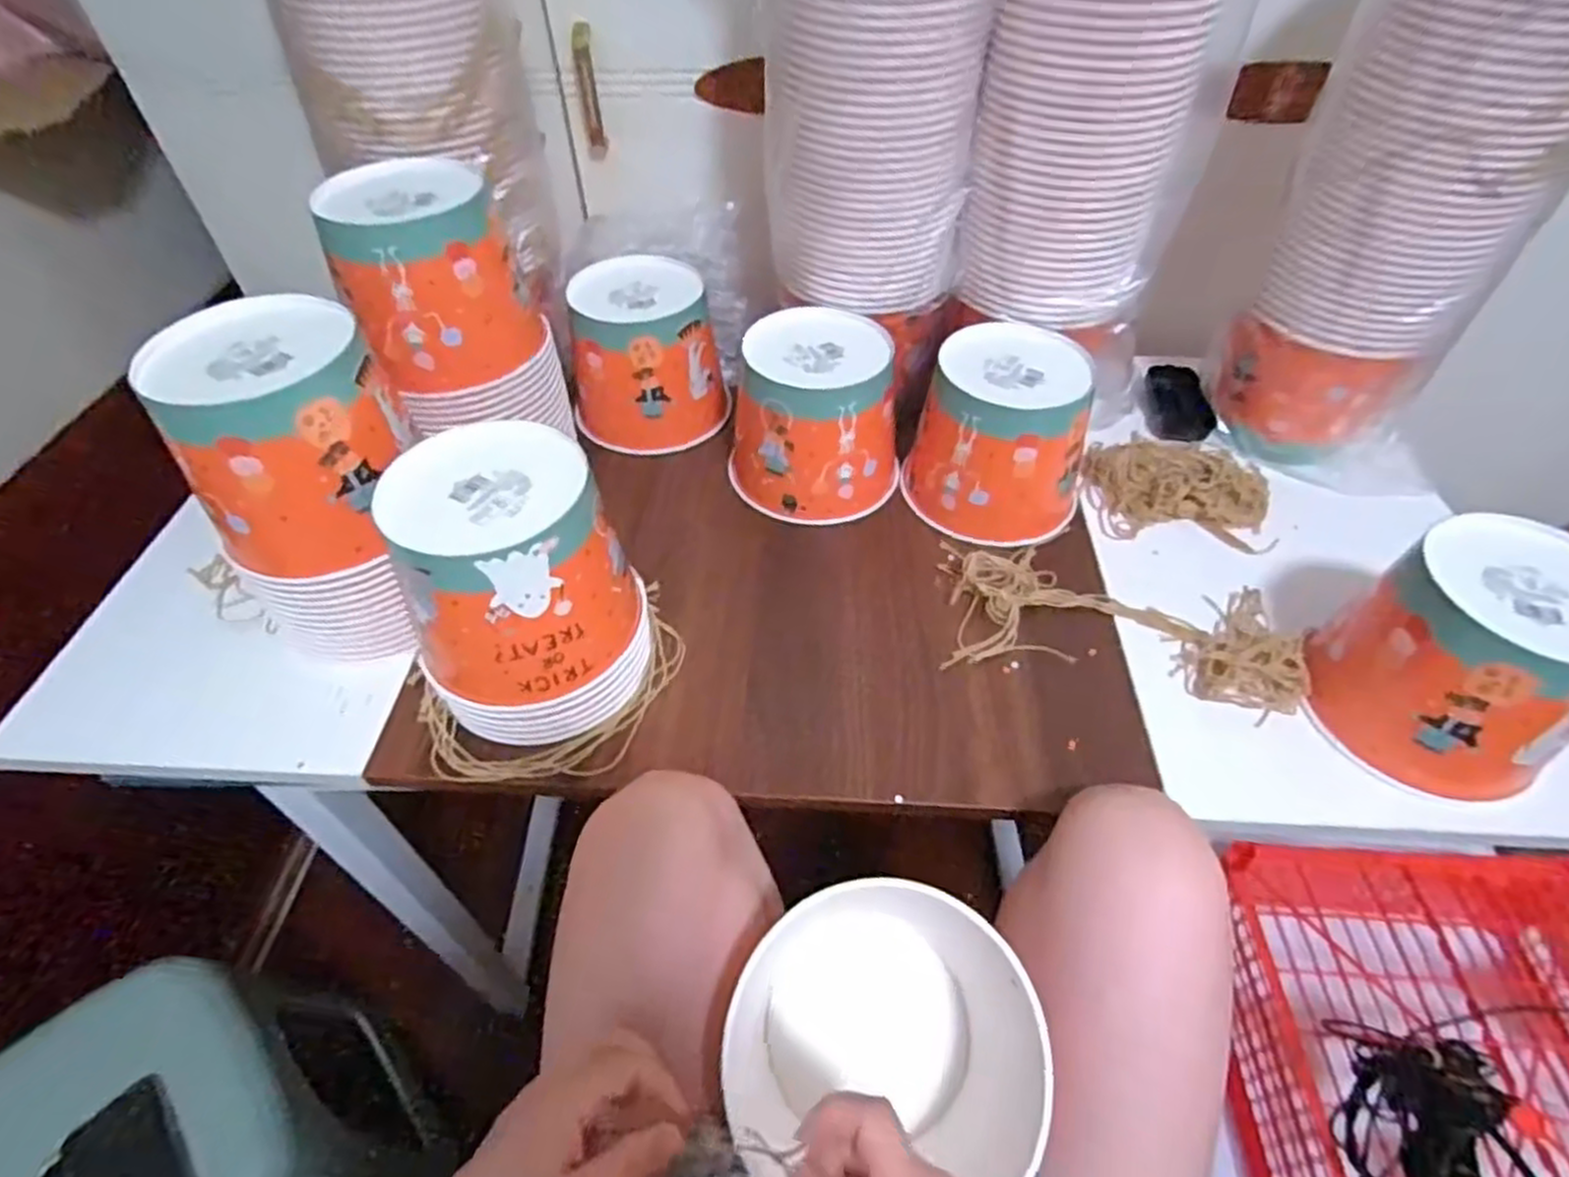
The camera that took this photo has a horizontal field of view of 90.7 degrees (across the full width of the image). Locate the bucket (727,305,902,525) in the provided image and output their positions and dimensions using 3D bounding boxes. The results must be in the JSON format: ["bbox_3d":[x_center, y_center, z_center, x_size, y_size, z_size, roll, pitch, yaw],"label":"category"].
[{"bbox_3d":[0.029,-0.153,0.694,0.152,0.133,0.134,4,49,4],"label":"bucket"}]

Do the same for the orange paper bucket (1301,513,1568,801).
[{"bbox_3d":[0.452,0.043,0.515,0.146,0.132,0.143,-27,54,-21],"label":"orange paper bucket"}]

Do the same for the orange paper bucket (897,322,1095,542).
[{"bbox_3d":[0.190,-0.131,0.673,0.143,0.126,0.134,0,49,0],"label":"orange paper bucket"}]

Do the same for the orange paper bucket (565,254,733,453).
[{"bbox_3d":[-0.135,-0.227,0.758,0.150,0.126,0.141,-7,49,-6],"label":"orange paper bucket"}]

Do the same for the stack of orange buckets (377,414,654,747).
[{"bbox_3d":[-0.176,0.000,0.538,0.140,0.179,0.132,-15,50,-12],"label":"stack of orange buckets"}]

